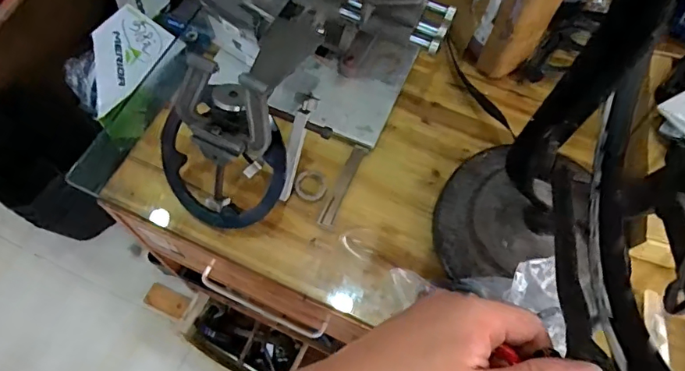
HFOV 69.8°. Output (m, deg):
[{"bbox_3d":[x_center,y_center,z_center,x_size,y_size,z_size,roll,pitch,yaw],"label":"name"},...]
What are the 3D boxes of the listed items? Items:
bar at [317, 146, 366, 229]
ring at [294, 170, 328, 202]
[{"bbox_3d":[0.000,0.000,0.684,0.021,0.006,0.126,21,66,9],"label":"bar"},{"bbox_3d":[-0.043,0.000,0.678,0.043,0.011,0.045,0,64,-1],"label":"ring"}]

